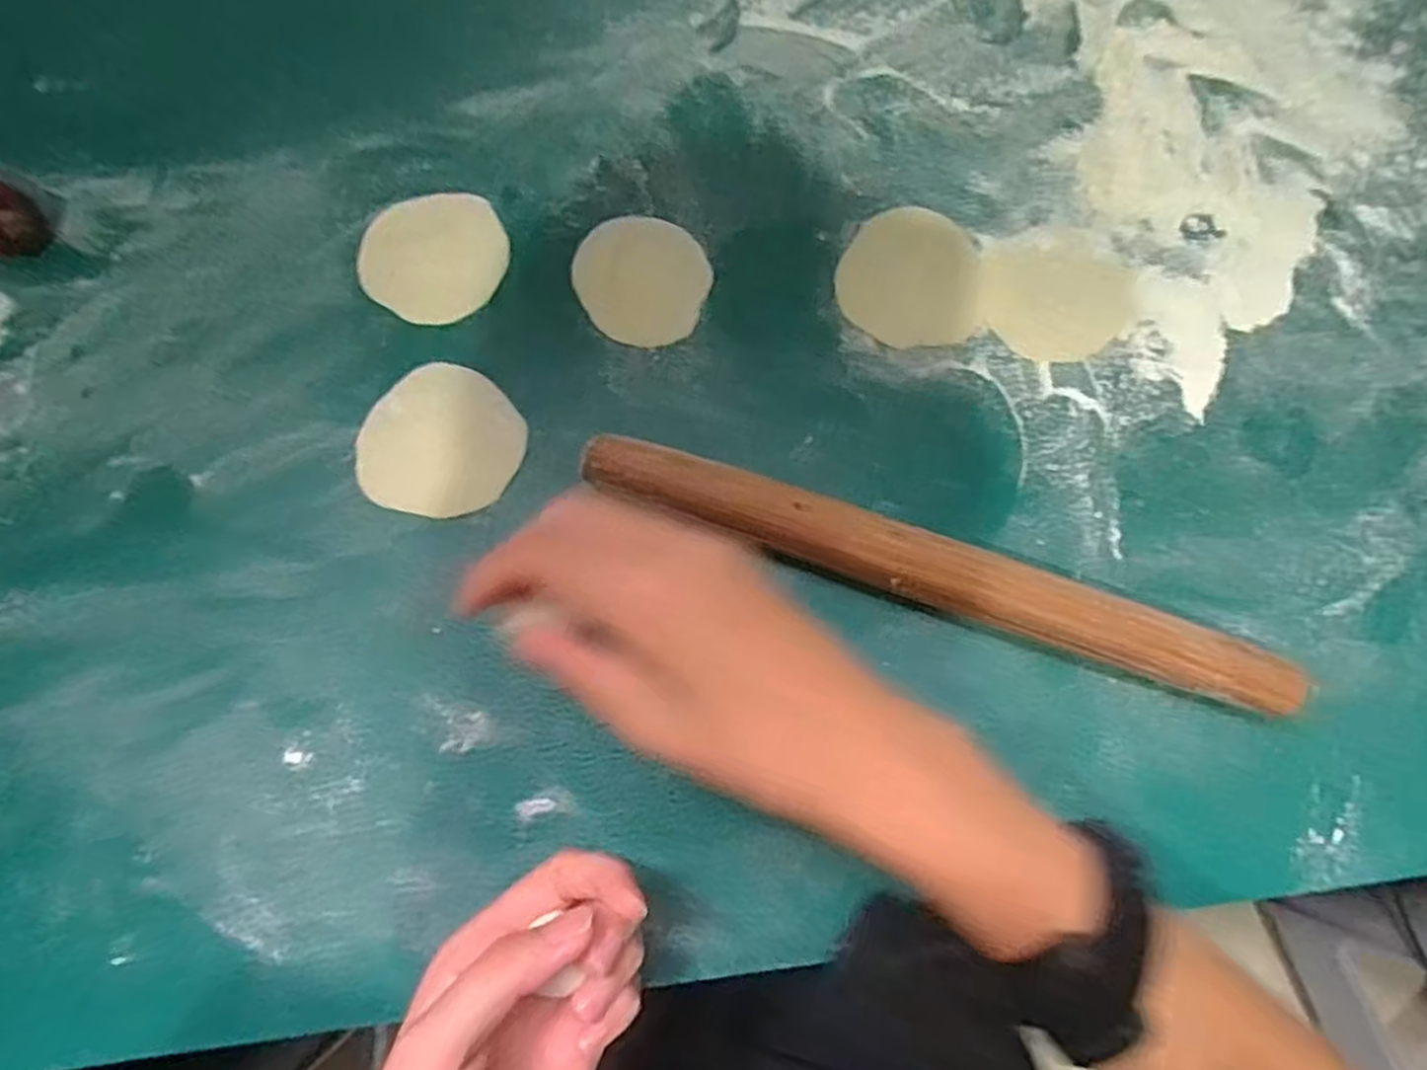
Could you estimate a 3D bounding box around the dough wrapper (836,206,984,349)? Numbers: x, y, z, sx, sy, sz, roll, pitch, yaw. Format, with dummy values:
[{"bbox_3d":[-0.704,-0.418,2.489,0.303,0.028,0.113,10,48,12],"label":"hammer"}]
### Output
[{"bbox_3d":[0.086,-0.114,0.341,0.061,0.004,0.063,4,79,1],"label":"dough wrapper"}]

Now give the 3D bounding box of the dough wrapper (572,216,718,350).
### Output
[{"bbox_3d":[-0.032,-0.113,0.342,0.059,0.004,0.058,0,79,0],"label":"dough wrapper"}]

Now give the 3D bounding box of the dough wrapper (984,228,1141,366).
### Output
[{"bbox_3d":[0.152,-0.105,0.338,0.067,0.004,0.056,-22,79,-4],"label":"dough wrapper"}]

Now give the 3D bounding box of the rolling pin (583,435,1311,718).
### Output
[{"bbox_3d":[0.083,0.015,0.302,0.272,0.028,0.027,18,79,4],"label":"rolling pin"}]

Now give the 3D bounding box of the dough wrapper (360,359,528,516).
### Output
[{"bbox_3d":[-0.115,-0.039,0.329,0.065,0.004,0.064,22,80,5],"label":"dough wrapper"}]

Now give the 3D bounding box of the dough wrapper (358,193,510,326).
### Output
[{"bbox_3d":[-0.124,-0.125,0.345,0.059,0.005,0.063,0,79,0],"label":"dough wrapper"}]

